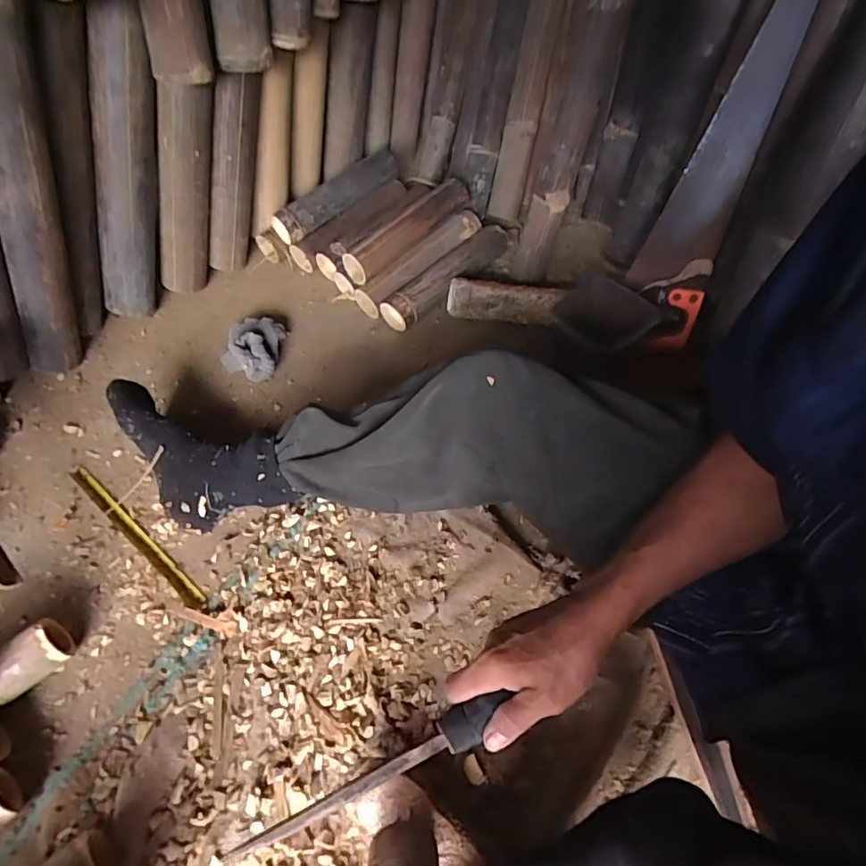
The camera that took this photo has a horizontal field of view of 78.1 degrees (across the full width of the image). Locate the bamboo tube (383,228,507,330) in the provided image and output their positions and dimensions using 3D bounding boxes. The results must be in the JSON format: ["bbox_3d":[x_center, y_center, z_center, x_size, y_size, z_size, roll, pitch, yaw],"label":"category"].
[{"bbox_3d":[0.029,-0.271,0.928,0.058,0.056,0.279,36,63,25],"label":"bamboo tube"}]

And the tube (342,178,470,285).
[{"bbox_3d":[-0.039,-0.351,0.926,0.056,0.061,0.271,36,63,25],"label":"tube"}]

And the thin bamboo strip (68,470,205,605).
[{"bbox_3d":[-0.399,0.132,0.710,0.297,0.004,0.022,35,63,24],"label":"thin bamboo strip"}]

